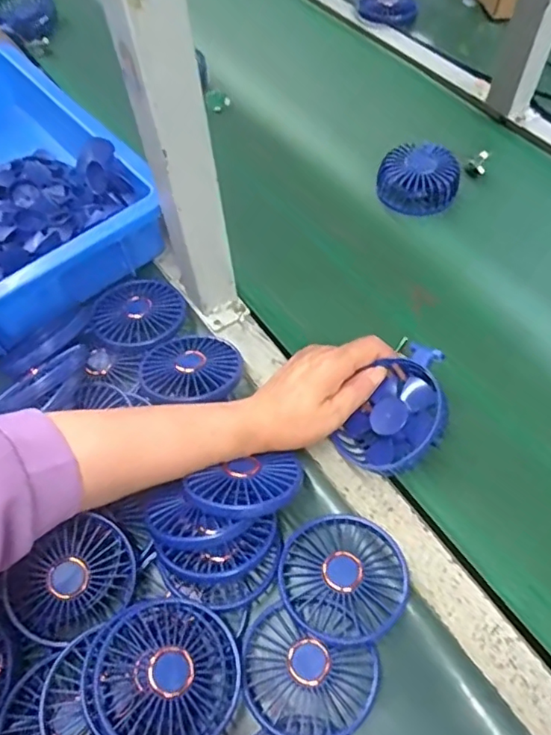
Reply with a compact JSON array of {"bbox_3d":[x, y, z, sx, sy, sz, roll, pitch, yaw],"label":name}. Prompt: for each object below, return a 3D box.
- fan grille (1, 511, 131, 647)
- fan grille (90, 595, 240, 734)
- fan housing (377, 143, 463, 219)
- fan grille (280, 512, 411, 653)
[{"bbox_3d":[-0.139,0.151,0.385,0.085,0.017,0.071,-39,98,-14],"label":"fan grille"},{"bbox_3d":[-0.066,0.189,0.341,0.084,0.020,0.085,7,56,-10],"label":"fan grille"},{"bbox_3d":[0.156,-0.207,0.604,0.084,0.039,0.075,7,58,7],"label":"fan housing"},{"bbox_3d":[0.047,0.145,0.387,0.084,0.021,0.083,37,66,23],"label":"fan grille"}]

